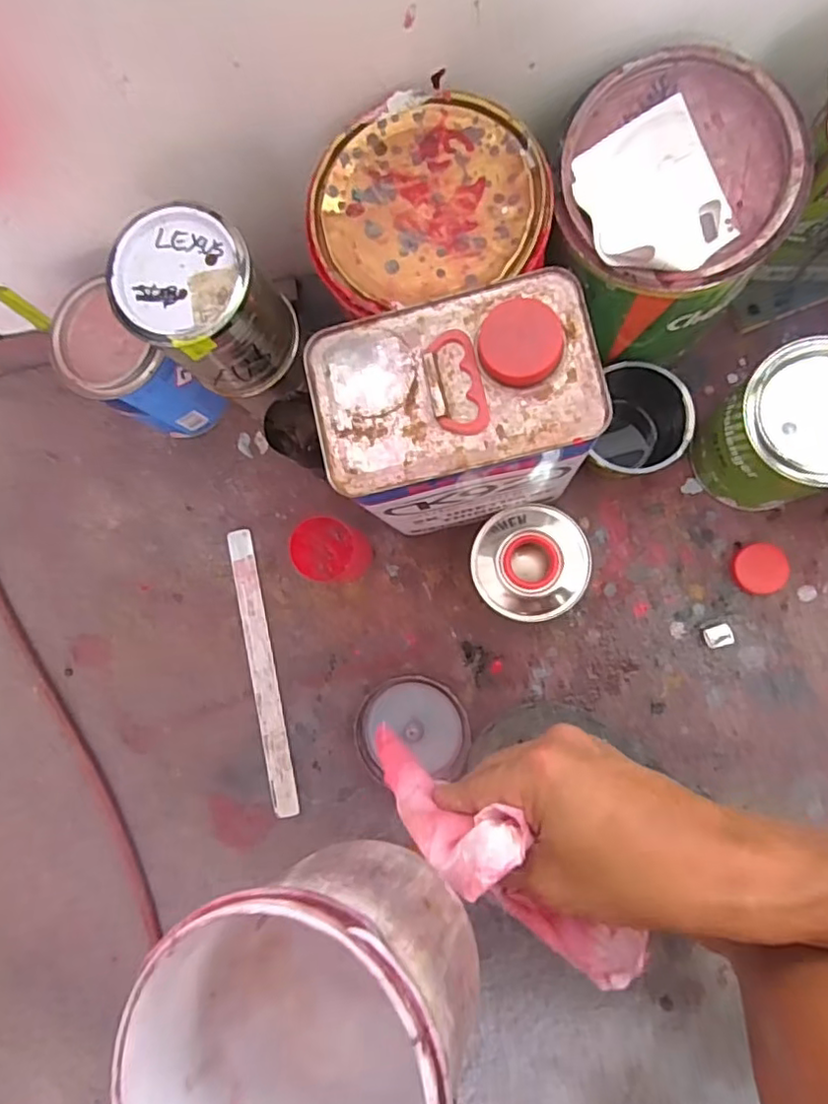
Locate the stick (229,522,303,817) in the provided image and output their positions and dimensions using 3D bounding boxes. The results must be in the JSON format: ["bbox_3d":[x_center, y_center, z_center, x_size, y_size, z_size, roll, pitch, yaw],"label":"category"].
[{"bbox_3d":[-0.150,0.118,0.612,0.025,0.004,0.281,-12,85,7],"label":"stick"}]

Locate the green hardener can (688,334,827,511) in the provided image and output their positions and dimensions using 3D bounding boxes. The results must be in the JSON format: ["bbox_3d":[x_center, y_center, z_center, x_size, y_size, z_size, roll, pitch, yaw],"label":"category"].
[{"bbox_3d":[0.304,-0.096,0.499,0.108,0.136,0.104,-1,86,8],"label":"green hardener can"}]

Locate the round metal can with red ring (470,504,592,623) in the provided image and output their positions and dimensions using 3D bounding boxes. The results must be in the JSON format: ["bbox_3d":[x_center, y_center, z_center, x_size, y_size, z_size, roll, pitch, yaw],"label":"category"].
[{"bbox_3d":[0.104,0.011,0.548,0.101,0.071,0.097,-1,86,8],"label":"round metal can with red ring"}]

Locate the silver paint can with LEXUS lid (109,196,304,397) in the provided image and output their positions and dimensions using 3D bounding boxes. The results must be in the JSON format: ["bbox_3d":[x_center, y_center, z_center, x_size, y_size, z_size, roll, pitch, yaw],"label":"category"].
[{"bbox_3d":[-0.152,-0.188,0.469,0.094,0.112,0.099,-1,86,8],"label":"silver paint can with LEXUS lid"}]

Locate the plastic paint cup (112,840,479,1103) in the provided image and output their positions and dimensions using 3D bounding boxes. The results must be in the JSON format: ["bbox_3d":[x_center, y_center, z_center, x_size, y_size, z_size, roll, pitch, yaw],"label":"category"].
[{"bbox_3d":[-0.034,0.151,0.204,0.094,0.088,0.096,-1,86,8],"label":"plastic paint cup"}]

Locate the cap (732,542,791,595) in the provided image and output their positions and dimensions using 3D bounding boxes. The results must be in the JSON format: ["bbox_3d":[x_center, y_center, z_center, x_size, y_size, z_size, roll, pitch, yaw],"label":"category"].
[{"bbox_3d":[0.313,0.015,0.553,0.047,0.007,0.045,-1,86,8],"label":"cap"}]

